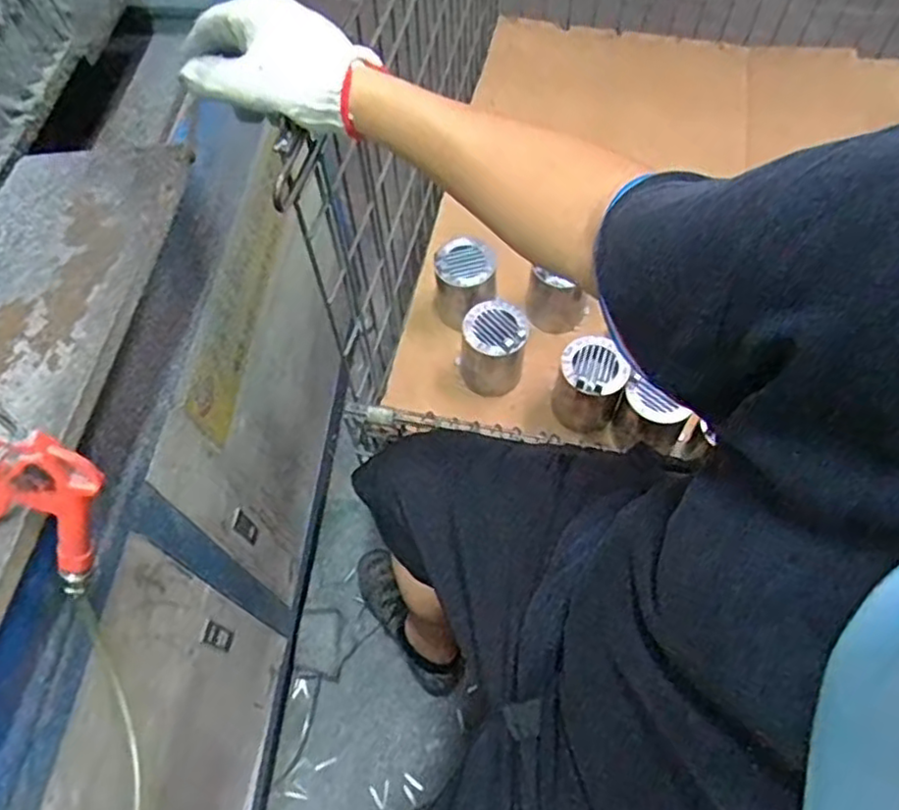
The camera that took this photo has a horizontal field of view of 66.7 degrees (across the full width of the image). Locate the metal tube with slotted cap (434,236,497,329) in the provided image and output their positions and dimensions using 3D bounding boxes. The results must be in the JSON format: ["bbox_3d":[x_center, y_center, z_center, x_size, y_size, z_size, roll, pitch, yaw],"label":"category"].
[{"bbox_3d":[0.023,-0.177,0.984,0.082,0.115,0.075,-1,61,1],"label":"metal tube with slotted cap"}]

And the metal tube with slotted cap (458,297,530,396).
[{"bbox_3d":[0.060,-0.081,0.944,0.086,0.110,0.088,-1,61,1],"label":"metal tube with slotted cap"}]

